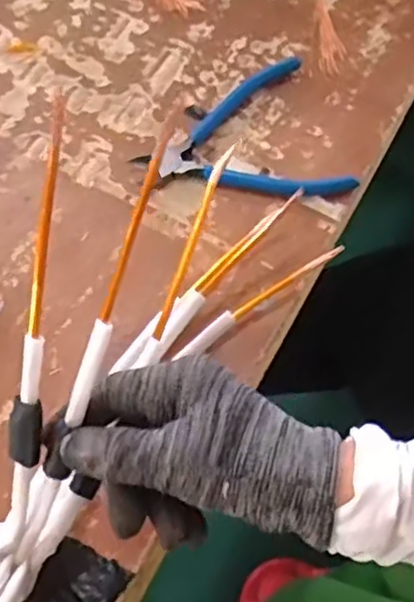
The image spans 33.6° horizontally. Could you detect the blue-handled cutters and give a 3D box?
[{"bbox_3d":[0.018,-0.113,0.484,0.136,0.009,0.120,-15,66,-5],"label":"blue-handled cutters"}]

